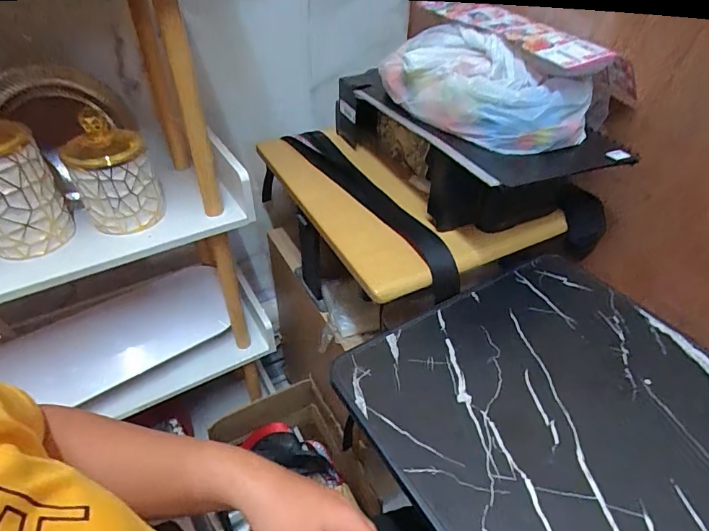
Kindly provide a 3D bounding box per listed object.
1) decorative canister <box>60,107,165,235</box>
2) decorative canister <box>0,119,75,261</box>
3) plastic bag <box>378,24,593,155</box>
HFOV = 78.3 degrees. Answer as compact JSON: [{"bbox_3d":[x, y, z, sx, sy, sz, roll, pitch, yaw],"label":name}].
[{"bbox_3d":[-0.340,-0.133,0.616,0.105,0.144,0.097,-23,46,-25],"label":"decorative canister"},{"bbox_3d":[-0.455,-0.106,0.567,0.107,0.169,0.096,-31,50,-32],"label":"decorative canister"},{"bbox_3d":[0.168,-0.257,0.609,0.161,0.092,0.276,-20,47,-20],"label":"plastic bag"}]

